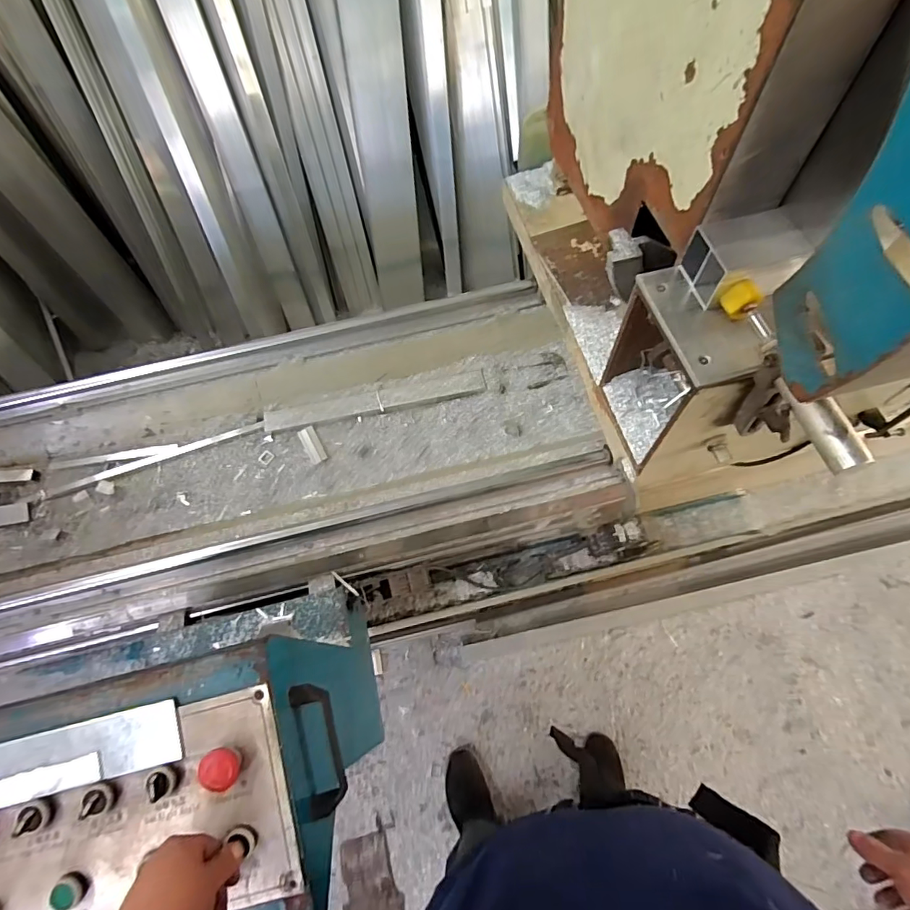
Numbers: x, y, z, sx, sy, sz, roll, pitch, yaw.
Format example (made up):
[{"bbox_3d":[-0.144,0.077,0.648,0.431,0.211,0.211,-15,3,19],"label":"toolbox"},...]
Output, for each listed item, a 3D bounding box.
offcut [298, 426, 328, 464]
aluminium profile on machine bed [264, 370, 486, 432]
[{"bbox_3d":[-0.313,-0.022,1.078,0.035,0.006,0.093,-28,65,-10],"label":"offcut"},{"bbox_3d":[-0.180,-0.124,1.116,0.497,0.018,0.060,-11,63,-2],"label":"aluminium profile on machine bed"}]

